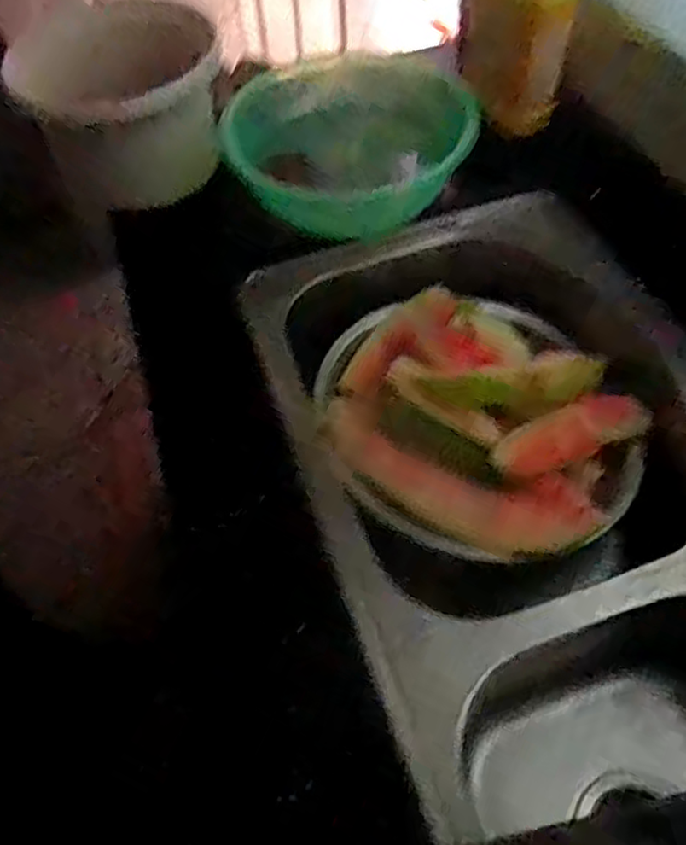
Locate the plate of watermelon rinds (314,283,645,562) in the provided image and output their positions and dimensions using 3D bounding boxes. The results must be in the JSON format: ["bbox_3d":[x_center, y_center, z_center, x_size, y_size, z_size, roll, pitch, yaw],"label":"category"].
[{"bbox_3d":[0.146,-0.016,0.711,0.322,0.097,0.333,-1,55,1],"label":"plate of watermelon rinds"}]

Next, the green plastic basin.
[{"bbox_3d":[-0.004,-0.351,0.825,0.263,0.102,0.263,-1,55,1],"label":"green plastic basin"}]

